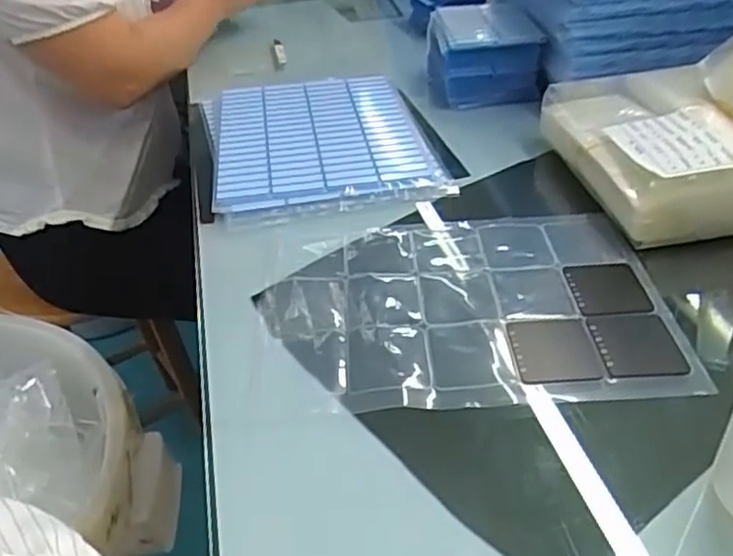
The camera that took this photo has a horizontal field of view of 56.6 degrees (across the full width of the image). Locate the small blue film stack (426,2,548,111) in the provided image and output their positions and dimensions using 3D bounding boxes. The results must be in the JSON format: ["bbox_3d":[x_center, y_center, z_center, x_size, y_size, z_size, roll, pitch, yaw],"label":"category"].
[{"bbox_3d":[0.130,-0.255,0.772,0.112,0.073,0.133,-3,36,2],"label":"small blue film stack"}]

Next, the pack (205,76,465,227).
[{"bbox_3d":[-0.049,-0.145,0.688,0.214,0.017,0.281,-10,38,-8],"label":"pack"}]

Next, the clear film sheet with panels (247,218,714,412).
[{"bbox_3d":[0.065,0.018,0.476,0.271,0.010,0.190,-3,37,0],"label":"clear film sheet with panels"}]

